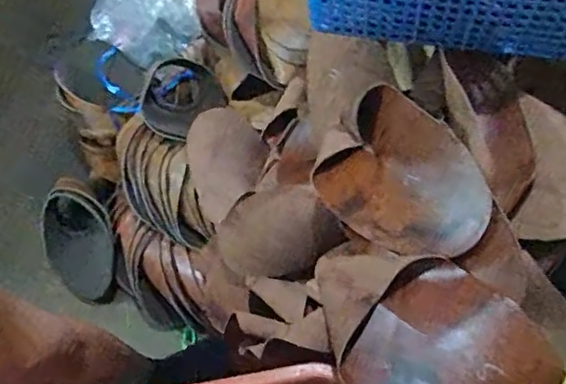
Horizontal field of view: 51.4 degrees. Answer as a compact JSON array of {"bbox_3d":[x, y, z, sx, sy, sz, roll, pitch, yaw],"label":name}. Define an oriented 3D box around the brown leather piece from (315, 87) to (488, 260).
[{"bbox_3d":[0.135,-0.006,0.653,0.154,0.050,0.213,-49,47,23],"label":"brown leather piece"}]

